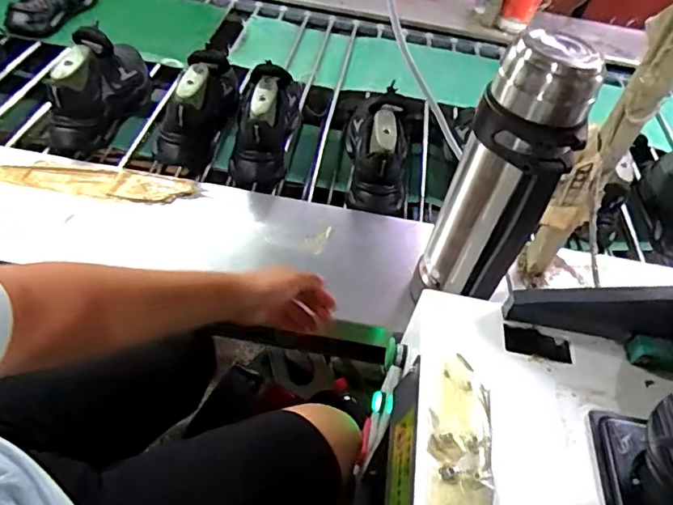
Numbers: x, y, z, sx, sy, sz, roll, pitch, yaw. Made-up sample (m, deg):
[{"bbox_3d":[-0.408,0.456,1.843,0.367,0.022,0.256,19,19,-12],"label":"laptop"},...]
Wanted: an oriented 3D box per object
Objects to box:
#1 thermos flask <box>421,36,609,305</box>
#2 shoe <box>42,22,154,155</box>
[{"bbox_3d":[0.192,-0.073,0.634,0.115,0.354,0.113,20,49,10],"label":"thermos flask"},{"bbox_3d":[-0.429,-0.319,0.961,0.083,0.153,0.264,16,49,6],"label":"shoe"}]

